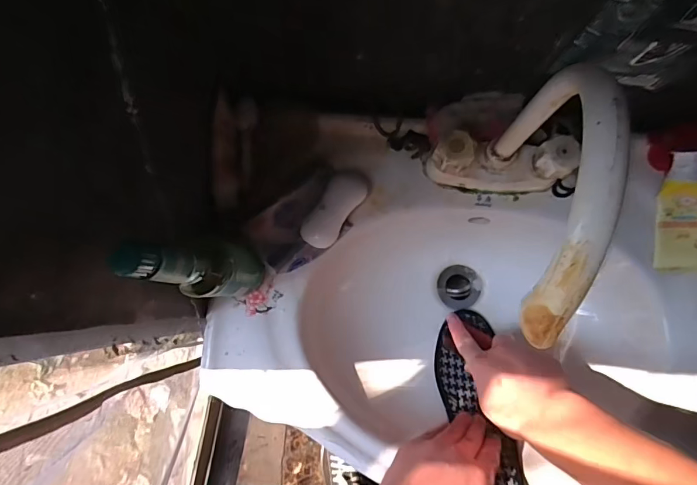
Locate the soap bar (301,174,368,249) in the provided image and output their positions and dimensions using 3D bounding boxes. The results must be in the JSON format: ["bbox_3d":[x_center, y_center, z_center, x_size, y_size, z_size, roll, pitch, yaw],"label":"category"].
[{"bbox_3d":[-0.016,-0.036,0.455,0.038,0.013,0.086,32,84,6],"label":"soap bar"}]

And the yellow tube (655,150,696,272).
[{"bbox_3d":[0.336,-0.030,0.424,0.046,0.021,0.119,-7,104,1],"label":"yellow tube"}]

